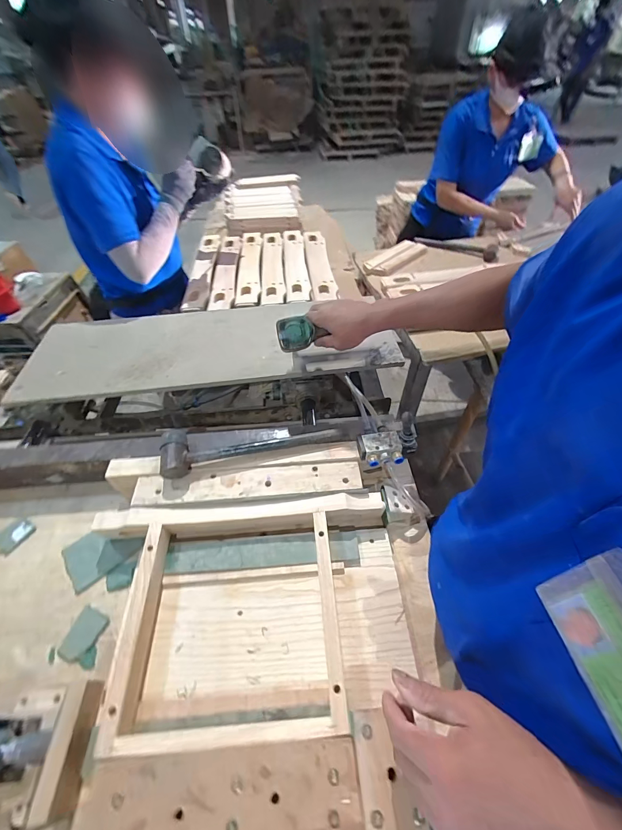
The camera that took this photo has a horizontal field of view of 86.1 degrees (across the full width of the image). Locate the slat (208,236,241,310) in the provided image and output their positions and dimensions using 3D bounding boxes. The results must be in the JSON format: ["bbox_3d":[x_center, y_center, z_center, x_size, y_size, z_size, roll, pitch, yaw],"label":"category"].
[{"bbox_3d":[-0.276,-0.479,1.092,0.073,0.035,0.464,-4,49,-2],"label":"slat"}]

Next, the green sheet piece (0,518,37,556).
[{"bbox_3d":[-0.555,0.222,0.618,0.058,0.009,0.061,25,55,21],"label":"green sheet piece"}]

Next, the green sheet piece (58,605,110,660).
[{"bbox_3d":[-0.349,0.335,0.510,0.050,0.004,0.064,13,51,13],"label":"green sheet piece"}]

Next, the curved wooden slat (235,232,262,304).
[{"bbox_3d":[-0.200,-0.492,1.095,0.073,0.030,0.493,-4,49,-2],"label":"curved wooden slat"}]

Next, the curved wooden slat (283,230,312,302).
[{"bbox_3d":[-0.050,-0.498,1.096,0.075,0.060,0.490,-5,49,-2],"label":"curved wooden slat"}]

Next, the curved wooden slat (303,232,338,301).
[{"bbox_3d":[0.031,-0.486,1.090,0.079,0.064,0.435,-5,49,-2],"label":"curved wooden slat"}]

